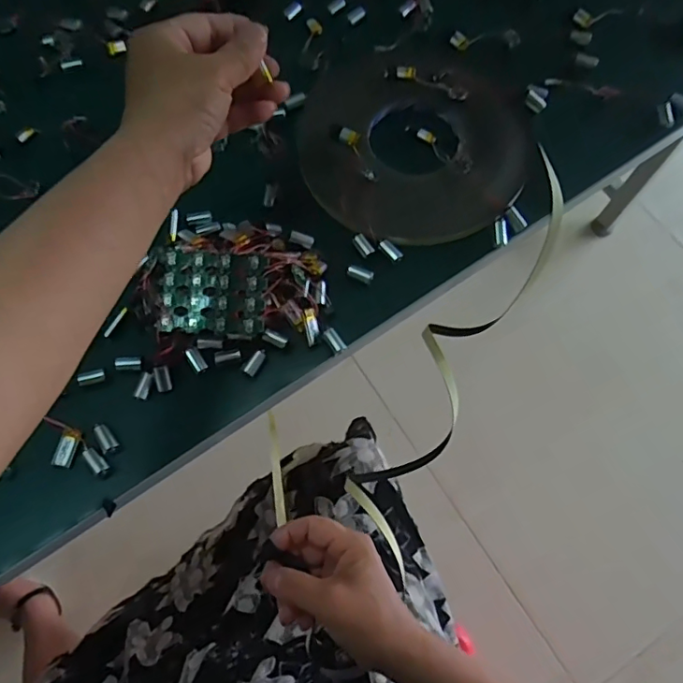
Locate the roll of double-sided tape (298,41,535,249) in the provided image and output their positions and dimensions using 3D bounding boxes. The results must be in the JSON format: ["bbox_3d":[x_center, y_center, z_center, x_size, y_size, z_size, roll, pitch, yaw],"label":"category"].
[{"bbox_3d":[0.062,-0.174,0.451,0.187,0.012,0.201,0,71,0],"label":"roll of double-sided tape"}]

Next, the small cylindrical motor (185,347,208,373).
[{"bbox_3d":[-0.104,0.013,0.383,0.009,0.006,0.019,-34,74,-11],"label":"small cylindrical motor"}]

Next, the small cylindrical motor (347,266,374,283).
[{"bbox_3d":[0.014,-0.051,0.409,0.020,0.007,0.009,24,72,8],"label":"small cylindrical motor"}]

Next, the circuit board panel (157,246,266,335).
[{"bbox_3d":[-0.091,-0.036,0.379,0.074,0.004,0.058,2,85,4],"label":"circuit board panel"}]

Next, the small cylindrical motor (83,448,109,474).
[{"bbox_3d":[-0.165,0.080,0.362,0.007,0.007,0.021,-42,88,-13],"label":"small cylindrical motor"}]

